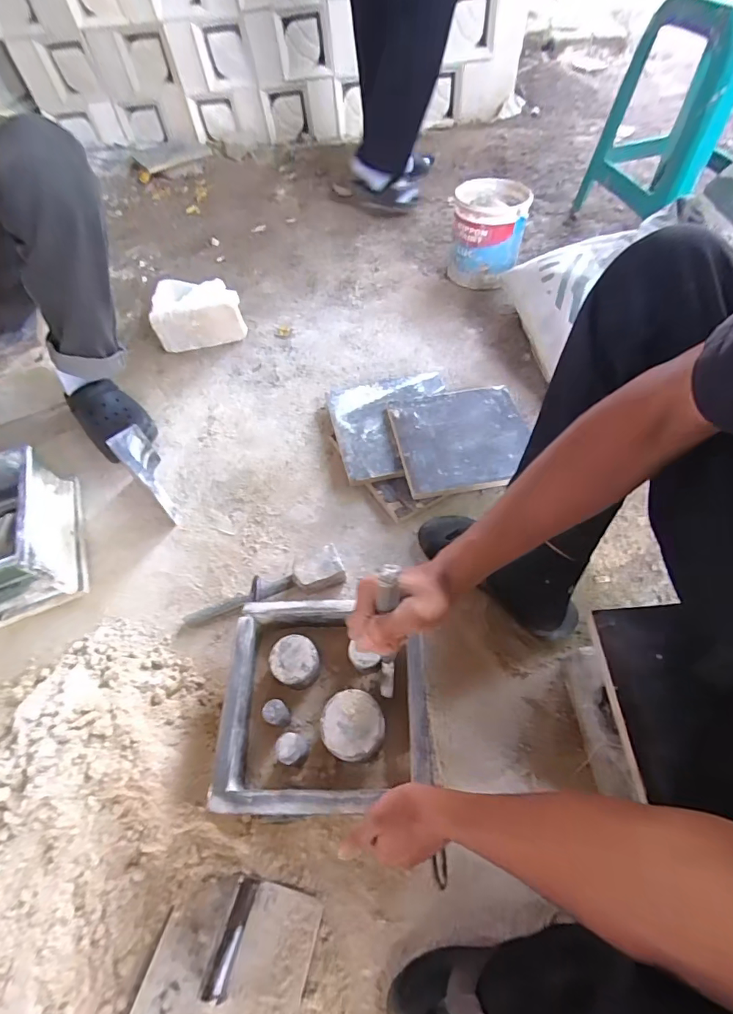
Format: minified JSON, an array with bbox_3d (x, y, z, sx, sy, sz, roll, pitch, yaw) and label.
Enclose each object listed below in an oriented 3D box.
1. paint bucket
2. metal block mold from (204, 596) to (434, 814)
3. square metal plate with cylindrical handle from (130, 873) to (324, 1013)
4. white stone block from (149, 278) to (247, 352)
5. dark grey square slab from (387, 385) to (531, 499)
[{"bbox_3d":[0.310,-0.704,1.166,0.180,0.189,0.188,9,59,8],"label":"paint bucket"},{"bbox_3d":[-0.049,0.241,0.566,0.240,0.064,0.232,-2,58,2],"label":"metal block mold"},{"bbox_3d":[-0.159,0.520,0.471,0.171,0.069,0.206,12,59,10],"label":"square metal plate with cylindrical handle"},{"bbox_3d":[-0.413,-0.477,1.109,0.203,0.105,0.151,-15,58,-6],"label":"white stone block"},{"bbox_3d":[0.186,-0.135,0.861,0.252,0.018,0.239,-8,57,-5],"label":"dark grey square slab"}]

